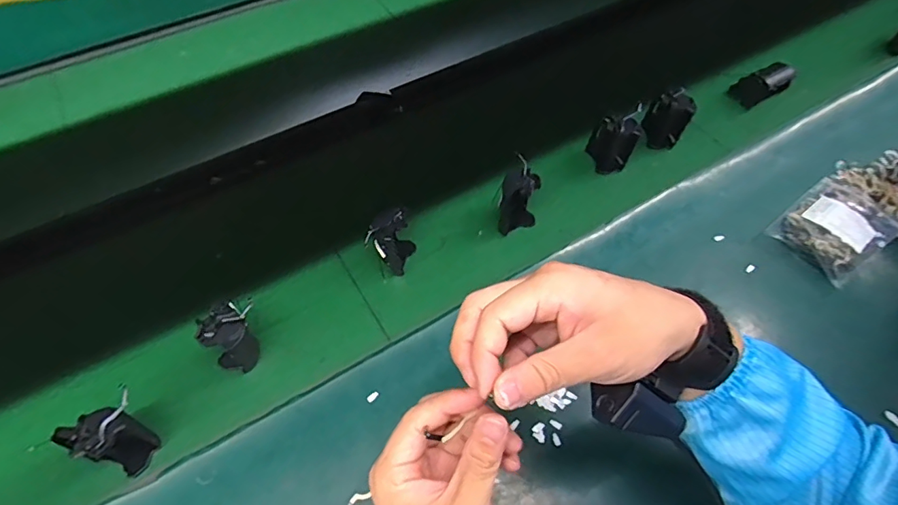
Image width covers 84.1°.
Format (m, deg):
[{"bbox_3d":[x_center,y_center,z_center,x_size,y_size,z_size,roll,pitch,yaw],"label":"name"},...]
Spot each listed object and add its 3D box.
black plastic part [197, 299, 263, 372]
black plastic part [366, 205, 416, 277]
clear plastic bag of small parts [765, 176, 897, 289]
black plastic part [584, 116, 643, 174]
[{"bbox_3d":[-0.205,0.081,0.478,0.045,0.075,0.050,18,60,8],"label":"black plastic part"},{"bbox_3d":[-0.063,-0.009,0.542,0.042,0.073,0.049,16,60,7],"label":"black plastic part"},{"bbox_3d":[0.446,-0.027,0.579,0.138,0.025,0.097,-35,65,-15],"label":"clear plastic bag of small parts"},{"bbox_3d":[0.205,-0.139,0.632,0.056,0.071,0.035,25,65,16],"label":"black plastic part"}]

